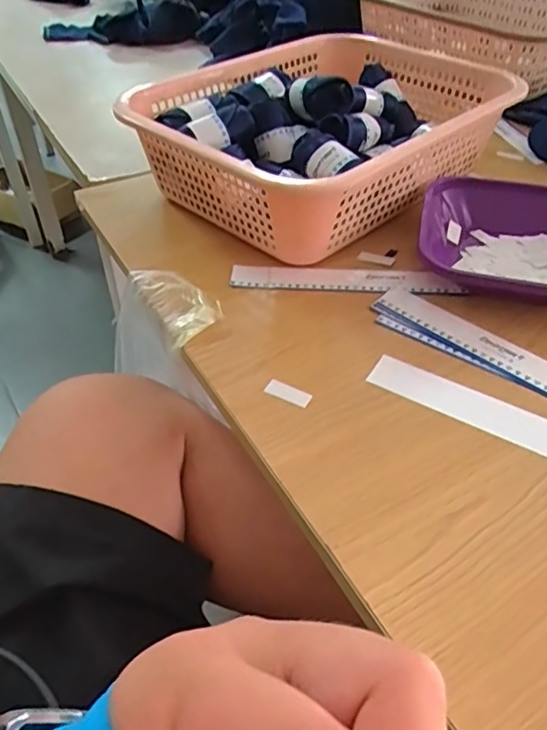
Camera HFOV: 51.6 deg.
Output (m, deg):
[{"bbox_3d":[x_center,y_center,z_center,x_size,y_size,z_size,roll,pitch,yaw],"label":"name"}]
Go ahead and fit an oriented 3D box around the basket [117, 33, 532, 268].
[{"bbox_3d":[0.055,-0.252,0.632,0.354,0.112,0.287,-33,53,-29],"label":"basket"}]

